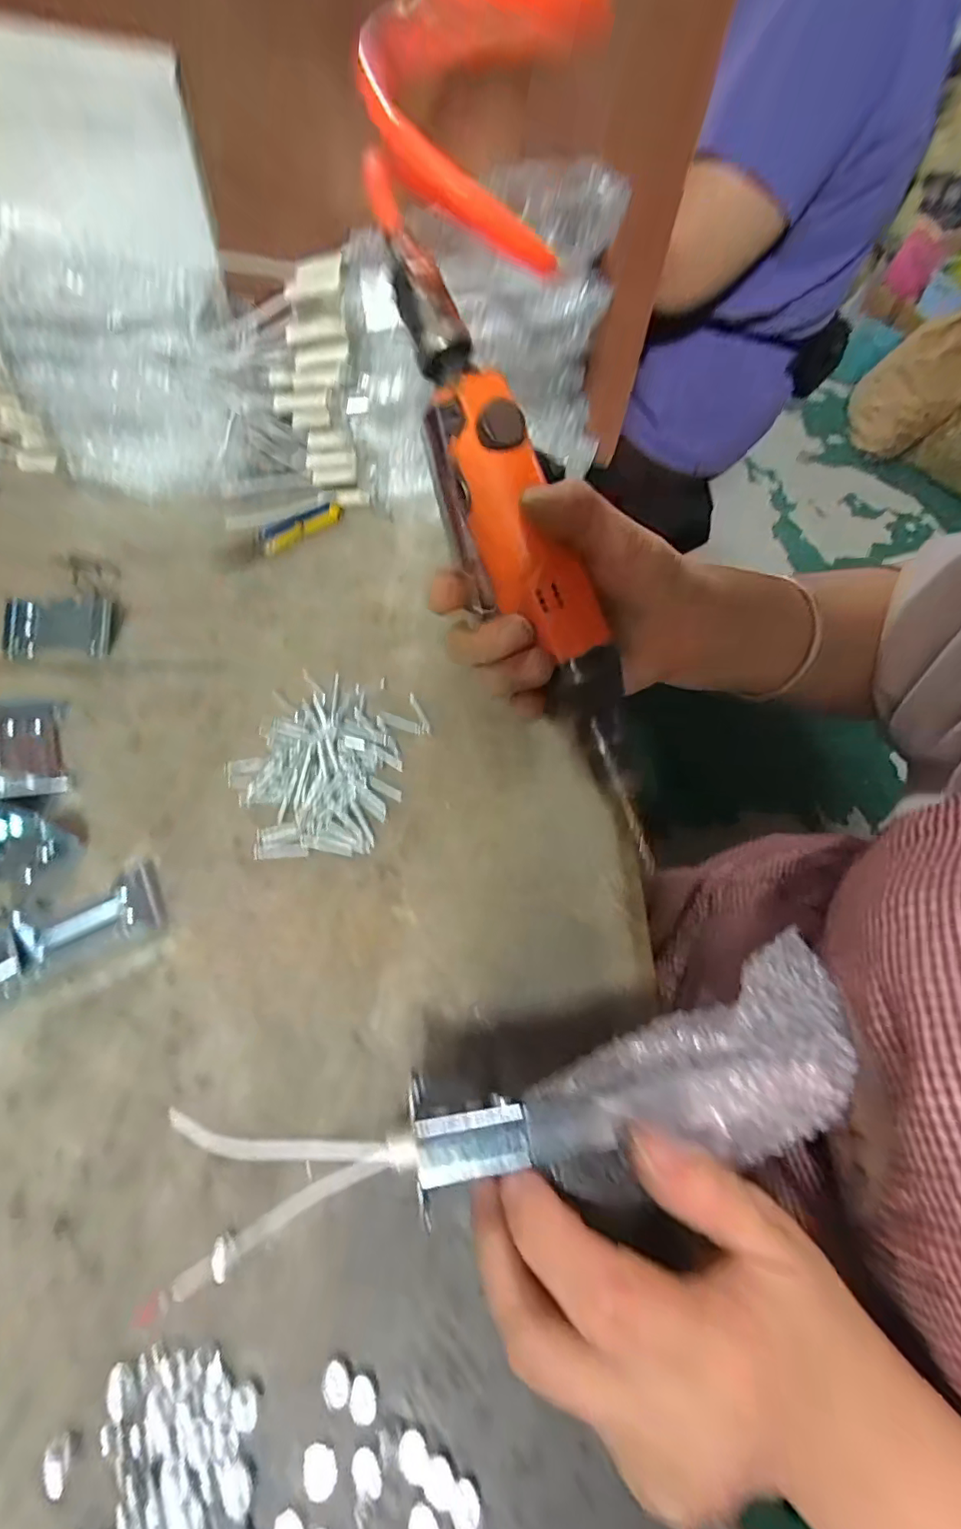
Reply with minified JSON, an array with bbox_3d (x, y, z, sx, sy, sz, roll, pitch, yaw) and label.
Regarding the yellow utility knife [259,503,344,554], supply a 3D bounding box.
[{"bbox_3d":[-0.130,-0.174,0.392,0.063,0.010,0.023,-36,69,-22],"label":"yellow utility knife"}]

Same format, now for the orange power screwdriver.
[{"bbox_3d":[0.020,-0.082,0.219,0.039,0.033,0.249,-26,96,-18],"label":"orange power screwdriver"}]

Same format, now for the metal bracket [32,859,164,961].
[{"bbox_3d":[-0.180,0.070,0.251,0.051,0.012,0.030,-20,64,-15],"label":"metal bracket"}]

